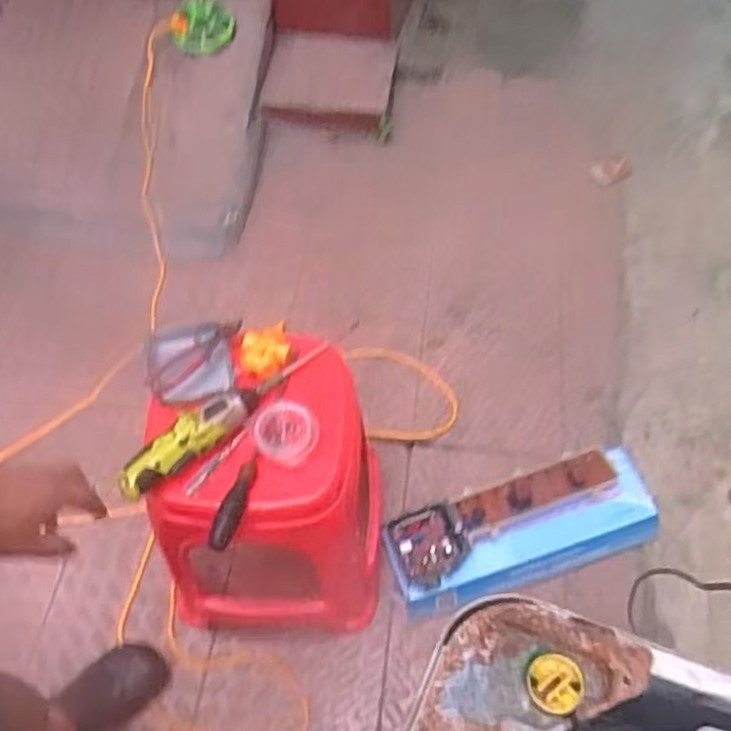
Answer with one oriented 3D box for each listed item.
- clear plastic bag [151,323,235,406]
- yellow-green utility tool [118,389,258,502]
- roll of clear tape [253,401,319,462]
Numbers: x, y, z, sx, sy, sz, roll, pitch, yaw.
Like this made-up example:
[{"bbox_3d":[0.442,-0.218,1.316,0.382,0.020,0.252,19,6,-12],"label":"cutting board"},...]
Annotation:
[{"bbox_3d":[-0.242,-0.005,0.999,0.108,0.026,0.134,-11,58,-6],"label":"clear plastic bag"},{"bbox_3d":[-0.224,0.091,0.923,0.203,0.039,0.056,-34,63,-19],"label":"yellow-green utility tool"},{"bbox_3d":[-0.103,0.084,0.930,0.080,0.022,0.078,2,78,-9],"label":"roll of clear tape"}]

